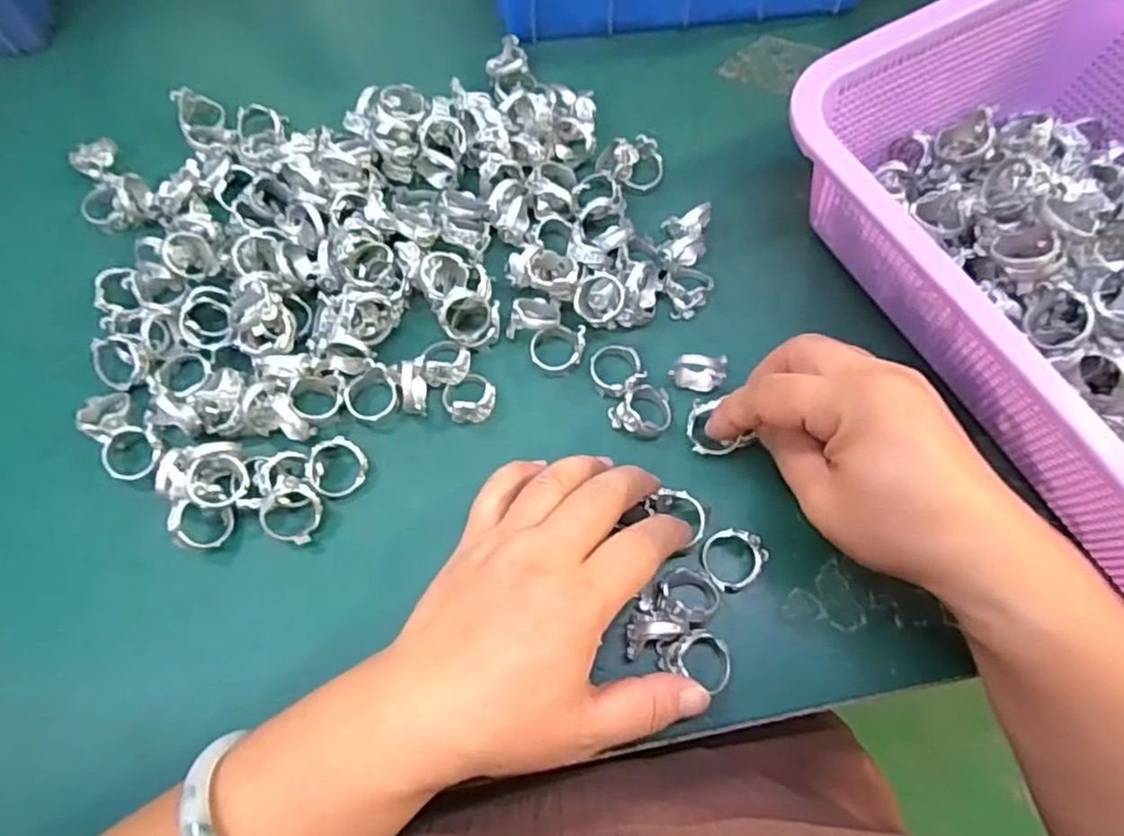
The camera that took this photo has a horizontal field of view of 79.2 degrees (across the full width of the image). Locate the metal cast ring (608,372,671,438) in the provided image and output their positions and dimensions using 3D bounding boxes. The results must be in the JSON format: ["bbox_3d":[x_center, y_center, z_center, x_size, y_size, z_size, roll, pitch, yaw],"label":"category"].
[{"bbox_3d":[0.039,-0.005,0.320,0.026,0.015,0.028,38,73,14],"label":"metal cast ring"}]

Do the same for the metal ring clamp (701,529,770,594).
[{"bbox_3d":[0.077,0.063,0.296,0.029,0.015,0.025,4,68,1],"label":"metal ring clamp"}]

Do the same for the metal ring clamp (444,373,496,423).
[{"bbox_3d":[-0.044,-0.011,0.323,0.024,0.018,0.024,0,68,0],"label":"metal ring clamp"}]

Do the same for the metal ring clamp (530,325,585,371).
[{"bbox_3d":[-0.002,-0.035,0.332,0.027,0.018,0.022,2,68,0],"label":"metal ring clamp"}]

